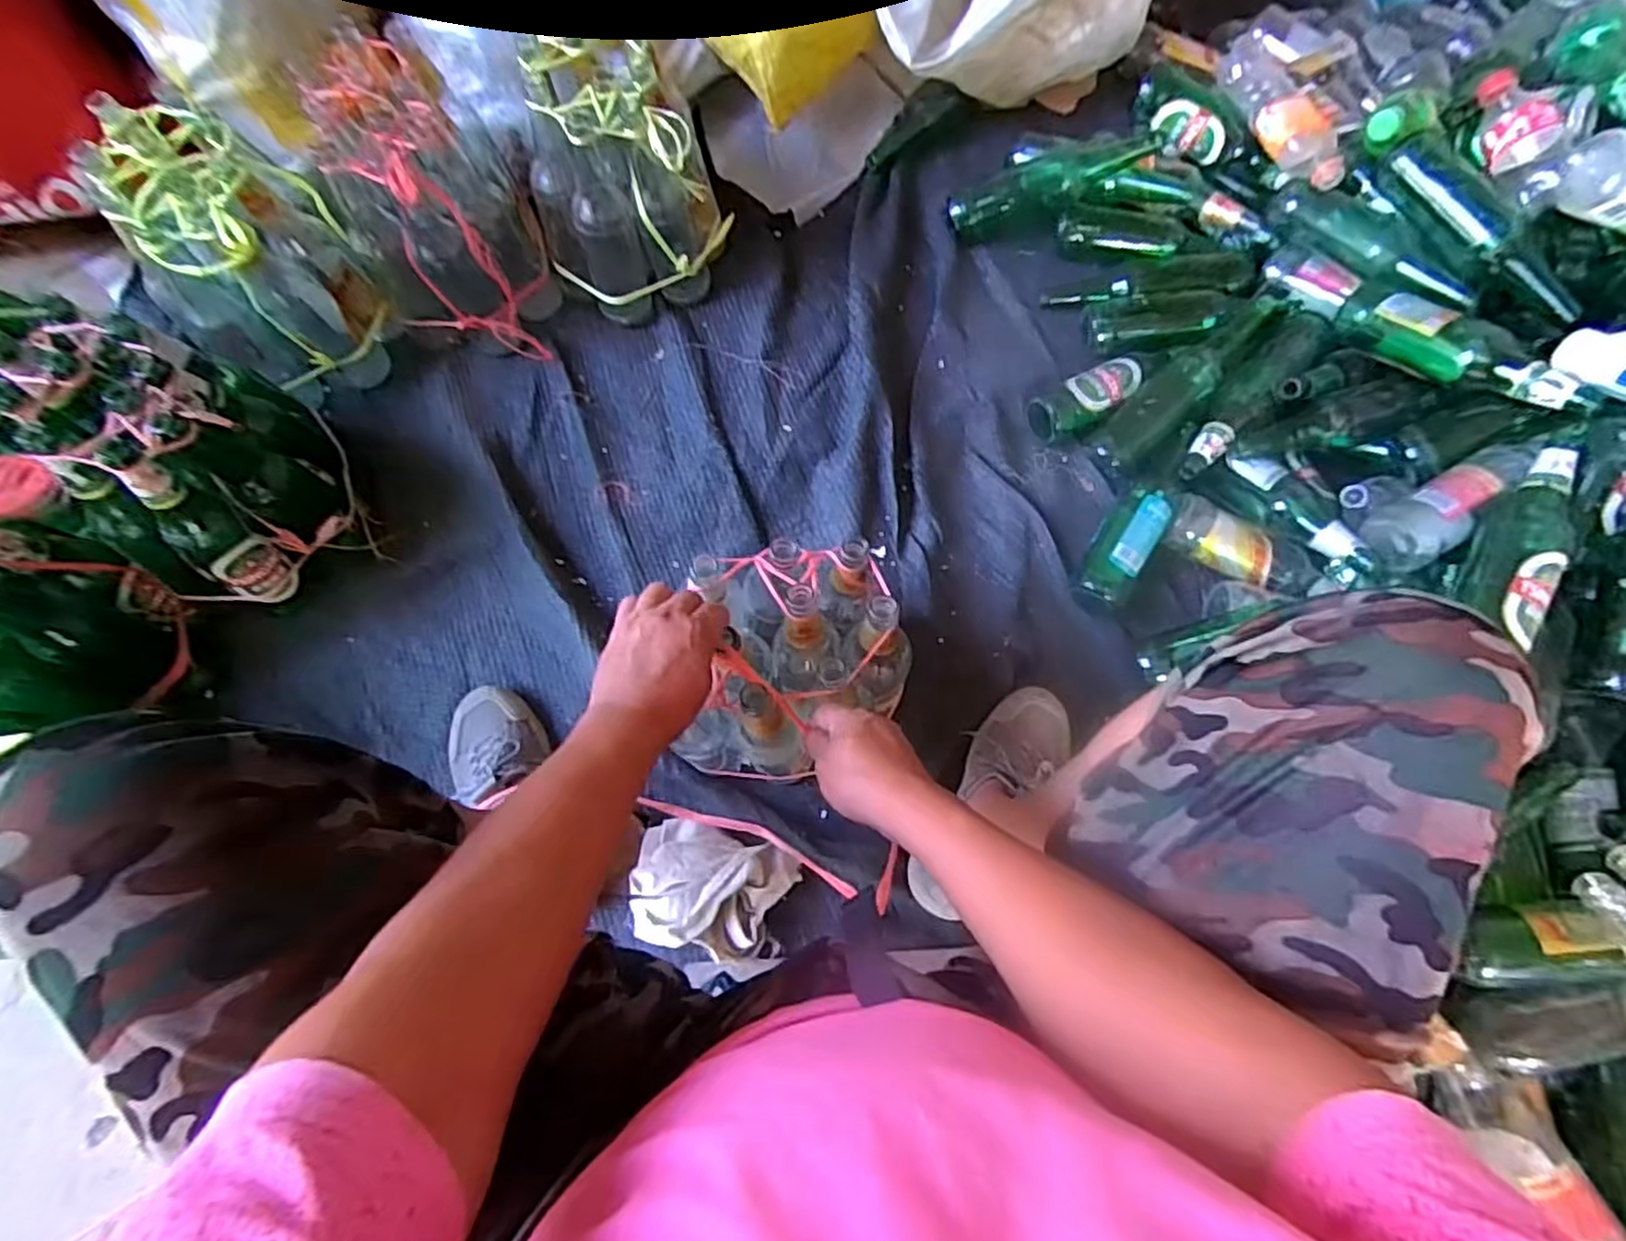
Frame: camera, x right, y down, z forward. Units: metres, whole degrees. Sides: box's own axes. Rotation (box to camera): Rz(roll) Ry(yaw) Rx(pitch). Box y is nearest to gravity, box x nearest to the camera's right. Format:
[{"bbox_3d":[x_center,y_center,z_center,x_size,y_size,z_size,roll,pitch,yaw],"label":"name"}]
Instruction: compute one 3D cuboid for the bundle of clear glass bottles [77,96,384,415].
[{"bbox_3d":[-0.675,-0.430,0.875,0.210,0.251,0.245,-44,79,-11],"label":"bundle of clear glass bottles"}]

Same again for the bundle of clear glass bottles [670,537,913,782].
[{"bbox_3d":[-0.011,0.052,0.713,0.198,0.212,0.201,0,74,0],"label":"bundle of clear glass bottles"}]

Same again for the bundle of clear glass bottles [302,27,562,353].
[{"bbox_3d":[-0.452,-0.493,0.878,0.193,0.241,0.280,-19,75,-5],"label":"bundle of clear glass bottles"}]

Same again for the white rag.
[{"bbox_3d":[-0.107,0.284,0.761,0.164,0.051,0.119,15,75,4],"label":"white rag"}]

